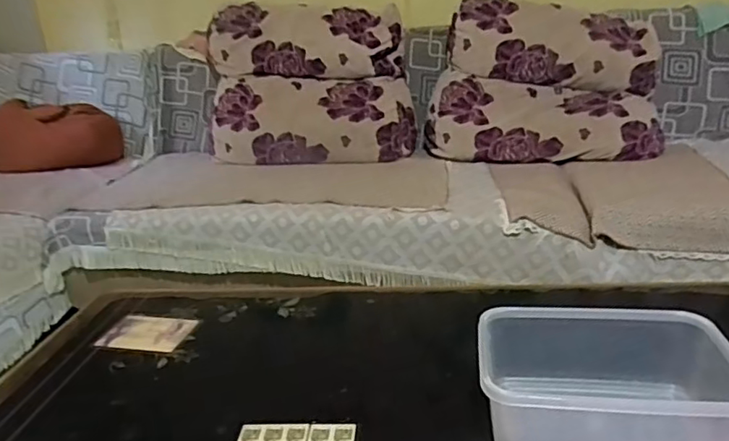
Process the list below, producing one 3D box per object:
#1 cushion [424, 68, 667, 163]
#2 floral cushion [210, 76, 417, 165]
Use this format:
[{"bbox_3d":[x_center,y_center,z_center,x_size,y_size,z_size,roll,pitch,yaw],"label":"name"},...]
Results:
[{"bbox_3d":[0.541,-0.316,1.742,0.701,0.214,0.225,1,21,14],"label":"cushion"},{"bbox_3d":[-0.168,-0.336,1.858,0.652,0.246,0.265,1,20,11],"label":"floral cushion"}]

